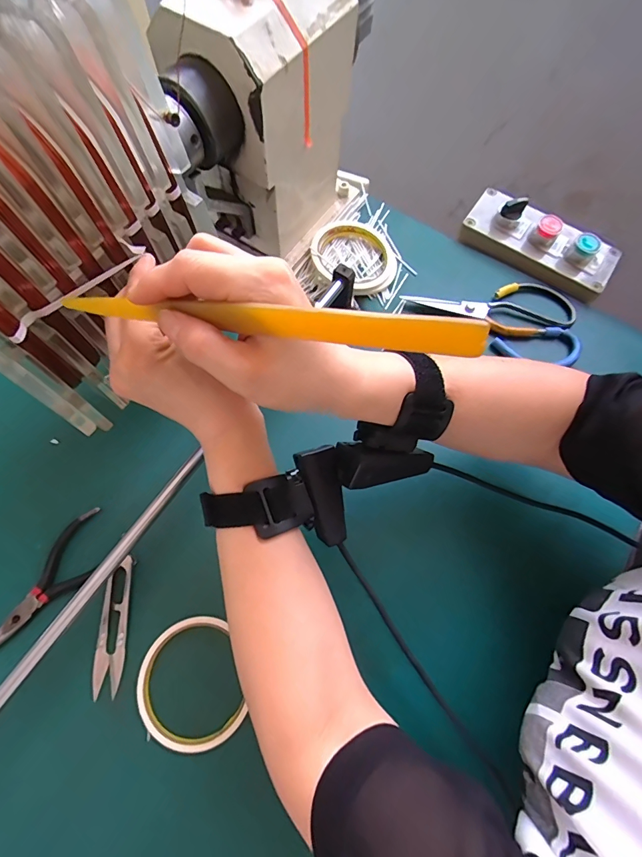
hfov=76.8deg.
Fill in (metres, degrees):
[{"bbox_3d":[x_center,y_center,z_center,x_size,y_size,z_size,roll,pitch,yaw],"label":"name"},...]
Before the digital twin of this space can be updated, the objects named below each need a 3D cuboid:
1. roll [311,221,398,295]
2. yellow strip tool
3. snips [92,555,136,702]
[{"bbox_3d":[0.039,-0.192,0.446,0.093,0.024,0.088,1,69,-3],"label":"roll"},{"bbox_3d":[-0.038,-0.051,0.185,0.213,0.015,0.006,11,68,23],"label":"yellow strip tool"},{"bbox_3d":[-0.165,0.155,0.321,0.023,0.008,0.099,1,69,-3],"label":"snips"}]

